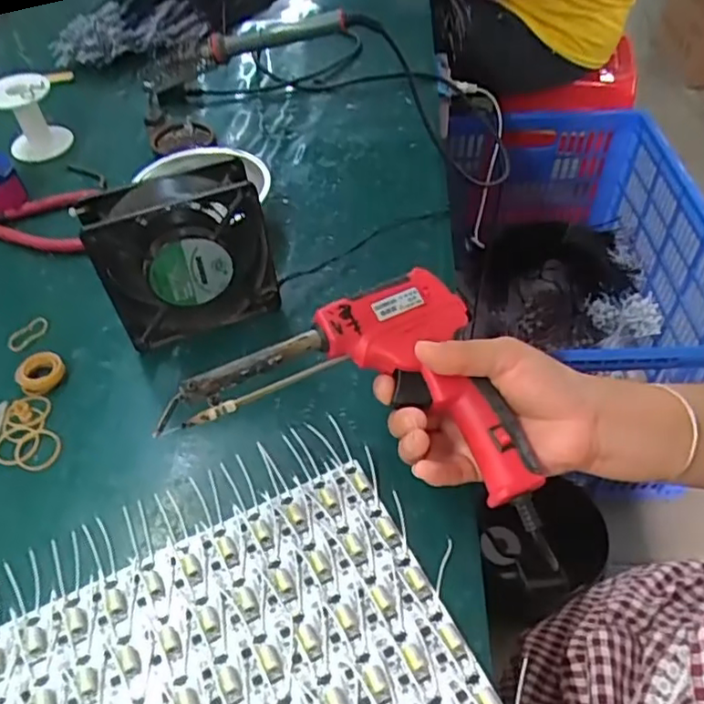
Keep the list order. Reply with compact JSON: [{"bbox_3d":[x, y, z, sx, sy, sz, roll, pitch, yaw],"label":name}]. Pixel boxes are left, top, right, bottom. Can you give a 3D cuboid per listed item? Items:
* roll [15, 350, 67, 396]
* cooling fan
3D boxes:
[{"bbox_3d":[-0.236,0.015,0.477,0.030,0.012,0.036,33,50,31],"label":"roll"},{"bbox_3d":[-0.123,-0.069,0.472,0.121,0.120,0.043,-19,50,-11],"label":"cooling fan"}]

